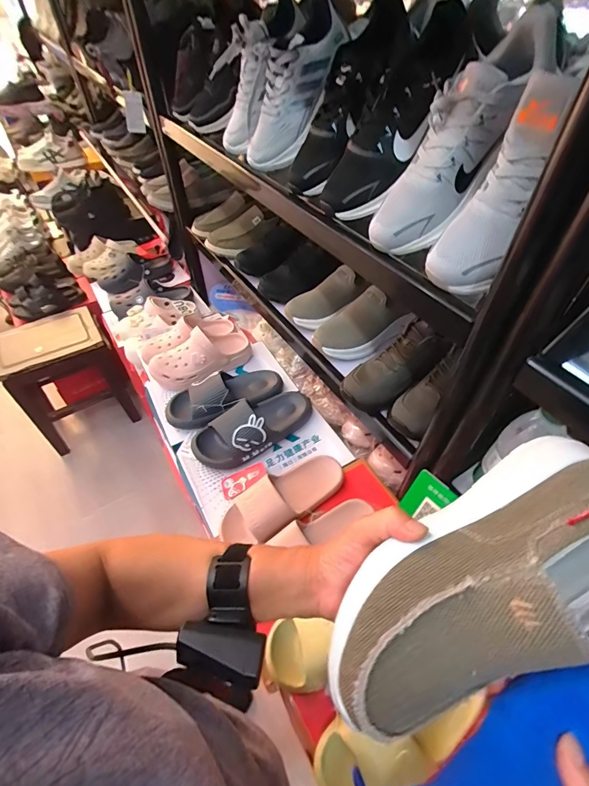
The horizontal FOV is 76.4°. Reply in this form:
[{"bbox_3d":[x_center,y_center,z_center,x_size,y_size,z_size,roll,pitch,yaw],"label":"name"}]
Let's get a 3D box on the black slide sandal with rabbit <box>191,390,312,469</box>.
[{"bbox_3d":[-0.079,0.062,0.776,0.256,0.074,0.102,-29,55,-23],"label":"black slide sandal with rabbit"}]

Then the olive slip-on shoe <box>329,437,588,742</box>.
[{"bbox_3d":[0.133,0.130,0.261,0.243,0.073,0.111,-31,55,-5],"label":"olive slip-on shoe"}]

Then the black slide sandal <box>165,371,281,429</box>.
[{"bbox_3d":[-0.150,0.004,0.822,0.254,0.078,0.113,-23,53,-19],"label":"black slide sandal"}]

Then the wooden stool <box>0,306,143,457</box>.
[{"bbox_3d":[-0.877,-0.048,1.473,0.362,0.427,0.259,-25,54,-21],"label":"wooden stool"}]

